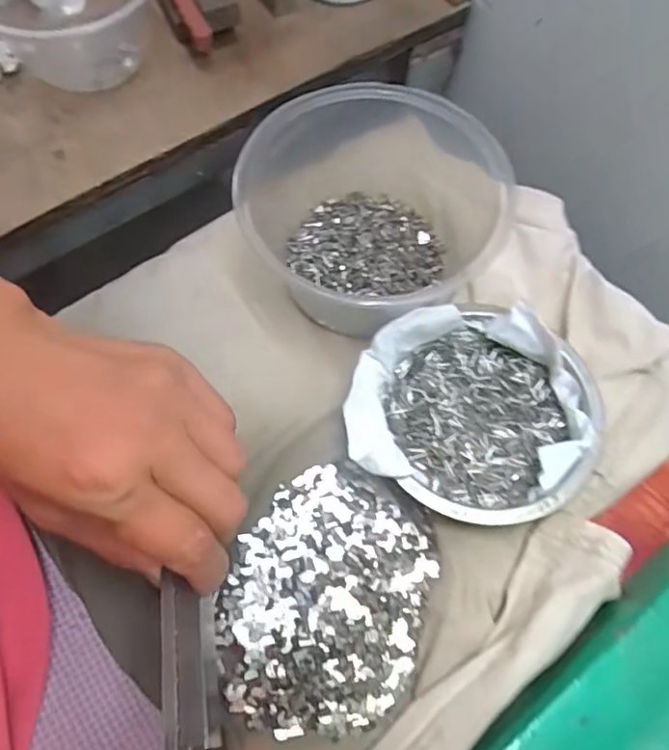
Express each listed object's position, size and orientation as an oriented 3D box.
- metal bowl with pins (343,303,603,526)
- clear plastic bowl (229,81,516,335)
[{"bbox_3d":[0.073,0.021,0.312,0.120,0.038,0.120,1,67,-2],"label":"metal bowl with pins"},{"bbox_3d":[0.018,-0.107,0.350,0.154,0.084,0.137,-40,74,-17],"label":"clear plastic bowl"}]

